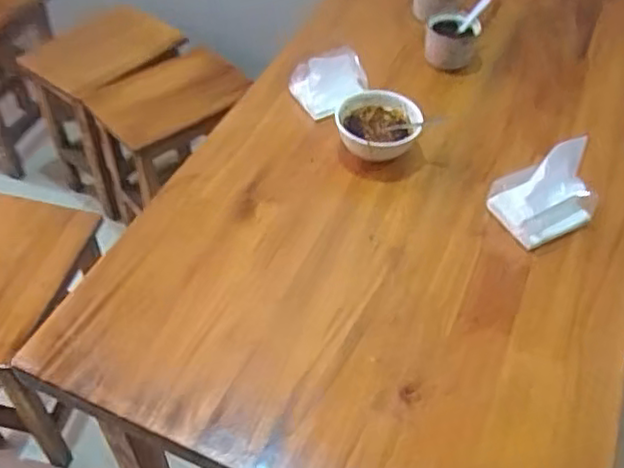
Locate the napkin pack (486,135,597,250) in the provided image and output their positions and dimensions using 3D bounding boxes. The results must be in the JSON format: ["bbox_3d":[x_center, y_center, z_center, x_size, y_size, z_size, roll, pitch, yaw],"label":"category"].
[{"bbox_3d":[0.291,-0.059,0.832,0.116,0.107,0.096,-20,52,-19],"label":"napkin pack"}]

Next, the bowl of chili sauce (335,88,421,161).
[{"bbox_3d":[0.089,-0.150,0.915,0.109,0.064,0.102,1,48,-2],"label":"bowl of chili sauce"}]

